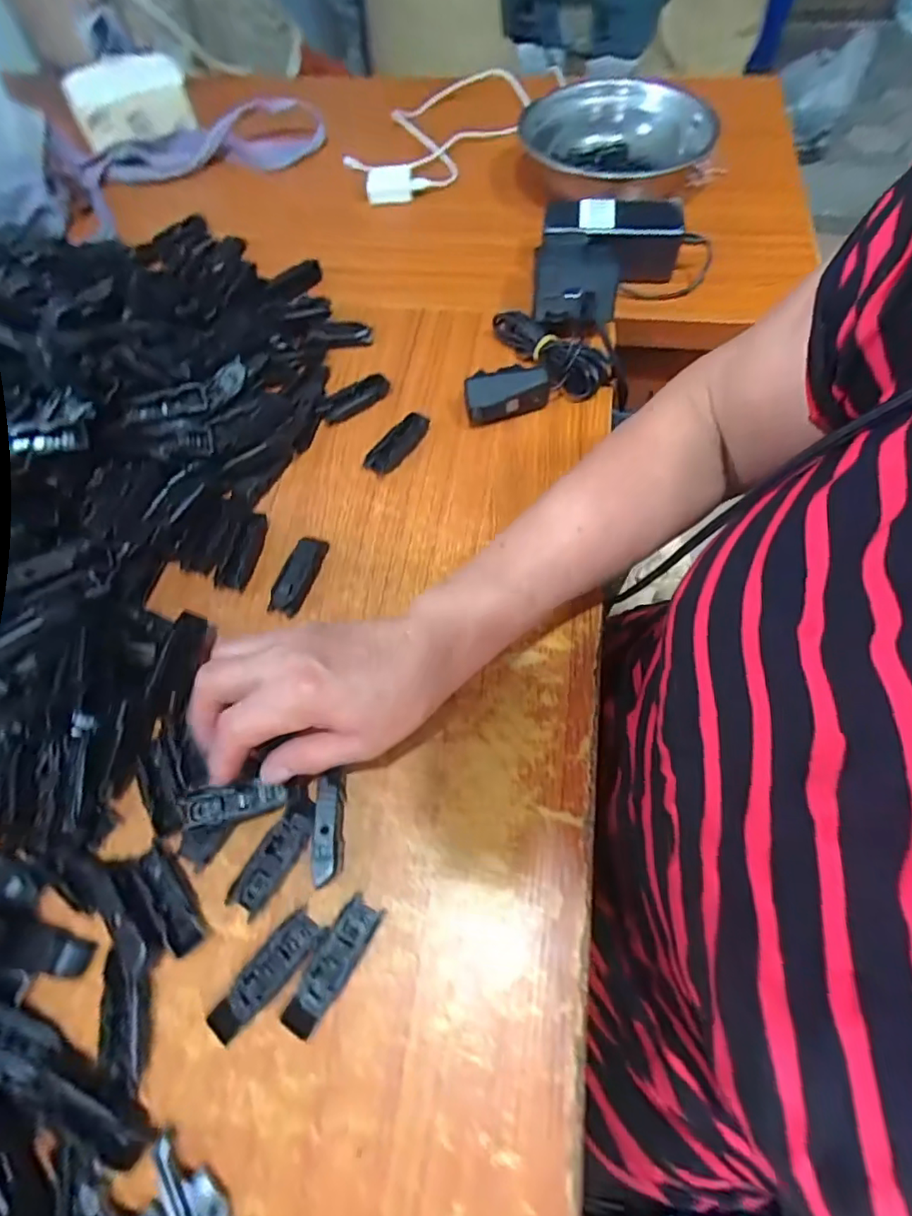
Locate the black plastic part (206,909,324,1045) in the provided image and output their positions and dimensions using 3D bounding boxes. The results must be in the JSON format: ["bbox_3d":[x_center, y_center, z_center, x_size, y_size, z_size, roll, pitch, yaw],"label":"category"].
[{"bbox_3d":[-0.100,0.197,0.300,0.022,0.010,0.065,35,69,17],"label":"black plastic part"}]

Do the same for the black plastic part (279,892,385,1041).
[{"bbox_3d":[-0.066,0.193,0.302,0.021,0.011,0.066,27,67,14],"label":"black plastic part"}]

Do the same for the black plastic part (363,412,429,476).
[{"bbox_3d":[-0.047,-0.138,0.464,0.022,0.013,0.064,35,69,17],"label":"black plastic part"}]

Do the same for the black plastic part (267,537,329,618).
[{"bbox_3d":[-0.115,-0.026,0.410,0.022,0.011,0.063,19,65,10],"label":"black plastic part"}]

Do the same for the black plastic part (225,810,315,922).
[{"bbox_3d":[-0.106,0.148,0.326,0.022,0.007,0.058,28,67,14],"label":"black plastic part"}]

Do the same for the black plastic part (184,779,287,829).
[{"bbox_3d":[-0.130,0.114,0.329,0.058,0.006,0.021,-8,63,-7],"label":"black plastic part"}]

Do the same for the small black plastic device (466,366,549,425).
[{"bbox_3d":[0.041,-0.177,0.466,0.070,0.034,0.030,-19,64,-8],"label":"small black plastic device"}]

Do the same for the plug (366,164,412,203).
[{"bbox_3d":[-0.074,-0.474,0.626,0.051,0.035,0.017,-14,64,-6],"label":"plug"}]

